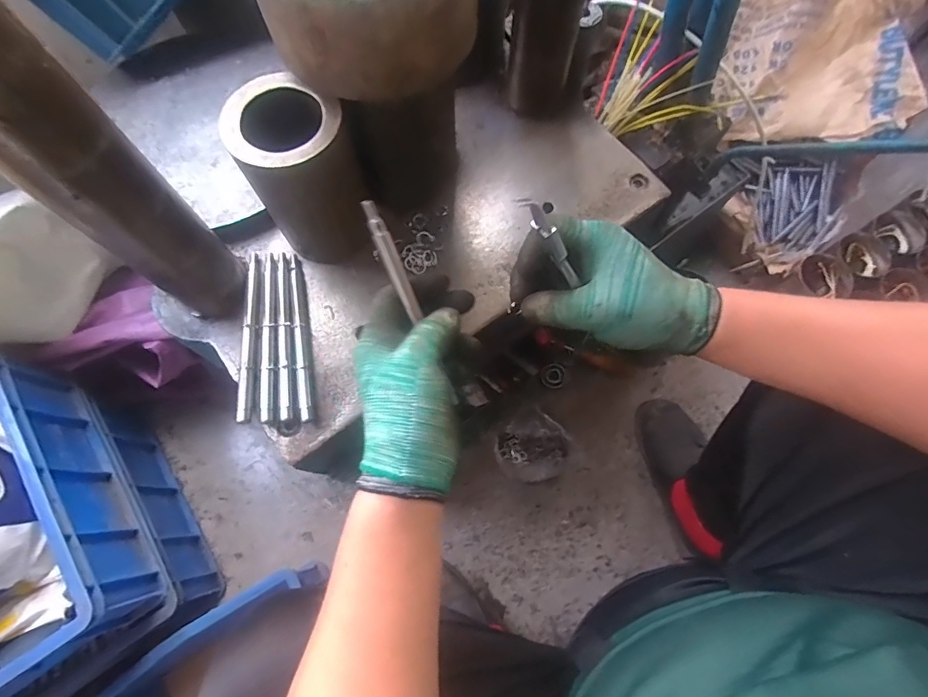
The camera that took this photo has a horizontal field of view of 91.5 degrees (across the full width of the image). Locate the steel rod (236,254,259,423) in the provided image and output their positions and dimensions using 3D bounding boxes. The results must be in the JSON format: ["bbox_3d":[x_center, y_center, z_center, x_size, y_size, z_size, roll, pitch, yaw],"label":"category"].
[{"bbox_3d":[-0.193,-0.015,0.410,0.012,0.007,0.164,-6,71,-2],"label":"steel rod"}]

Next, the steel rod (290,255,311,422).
[{"bbox_3d":[-0.149,-0.014,0.409,0.010,0.008,0.162,-11,71,-3],"label":"steel rod"}]

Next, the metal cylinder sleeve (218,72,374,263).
[{"bbox_3d":[-0.131,-0.146,0.388,0.084,0.127,0.084,0,71,0],"label":"metal cylinder sleeve"}]

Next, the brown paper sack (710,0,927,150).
[{"bbox_3d":[0.634,-0.579,0.804,0.328,0.188,0.387,10,71,4],"label":"brown paper sack"}]

